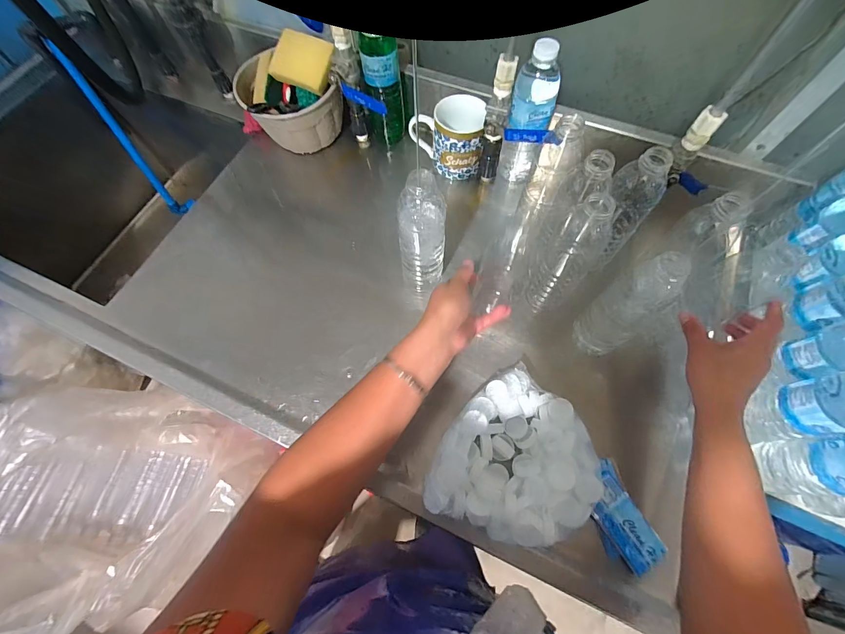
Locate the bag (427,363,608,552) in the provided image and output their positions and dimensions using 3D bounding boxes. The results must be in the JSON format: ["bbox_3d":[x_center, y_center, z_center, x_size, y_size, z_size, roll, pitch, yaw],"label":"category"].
[{"bbox_3d":[0.119,0.165,0.440,0.189,0.053,0.200,19,68,8],"label":"bag"}]

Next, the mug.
[{"bbox_3d":[0.042,-0.298,0.601,0.118,0.110,0.076,2,67,1],"label":"mug"}]

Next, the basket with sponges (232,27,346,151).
[{"bbox_3d":[-0.226,-0.383,0.629,0.168,0.121,0.138,-9,67,-3],"label":"basket with sponges"}]

